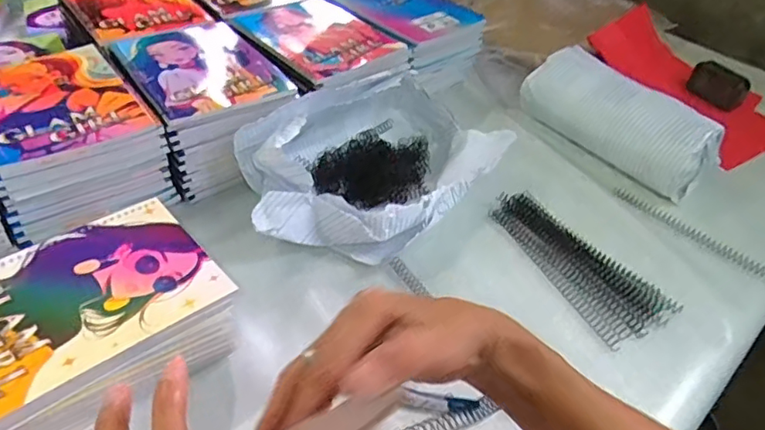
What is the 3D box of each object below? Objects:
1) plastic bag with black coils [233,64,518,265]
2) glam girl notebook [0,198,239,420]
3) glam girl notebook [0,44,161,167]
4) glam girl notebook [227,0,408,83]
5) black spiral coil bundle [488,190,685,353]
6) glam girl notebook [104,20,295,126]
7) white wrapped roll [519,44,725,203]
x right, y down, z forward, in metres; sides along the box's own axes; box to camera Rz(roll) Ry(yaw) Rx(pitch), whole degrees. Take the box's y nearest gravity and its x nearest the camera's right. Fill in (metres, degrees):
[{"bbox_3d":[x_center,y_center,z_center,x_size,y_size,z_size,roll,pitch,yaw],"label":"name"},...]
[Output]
[{"bbox_3d":[-0.008,-0.067,0.635,0.198,0.111,0.299,34,46,28],"label":"plastic bag with black coils"},{"bbox_3d":[-0.241,0.063,0.435,0.200,0.006,0.144,-29,50,-33],"label":"glam girl notebook"},{"bbox_3d":[-0.341,-0.120,0.571,0.150,0.008,0.193,-23,49,-31],"label":"glam girl notebook"},{"bbox_3d":[-0.089,-0.245,0.742,0.162,0.013,0.205,-24,49,-32],"label":"glam girl notebook"},{"bbox_3d":[0.206,0.045,0.606,0.088,0.011,0.216,-17,46,-26],"label":"black spiral coil bundle"},{"bbox_3d":[-0.217,-0.176,0.650,0.155,0.010,0.204,-21,48,-30],"label":"glam girl notebook"},{"bbox_3d":[0.310,-0.130,0.744,0.092,0.087,0.256,-19,47,-28],"label":"white wrapped roll"}]

